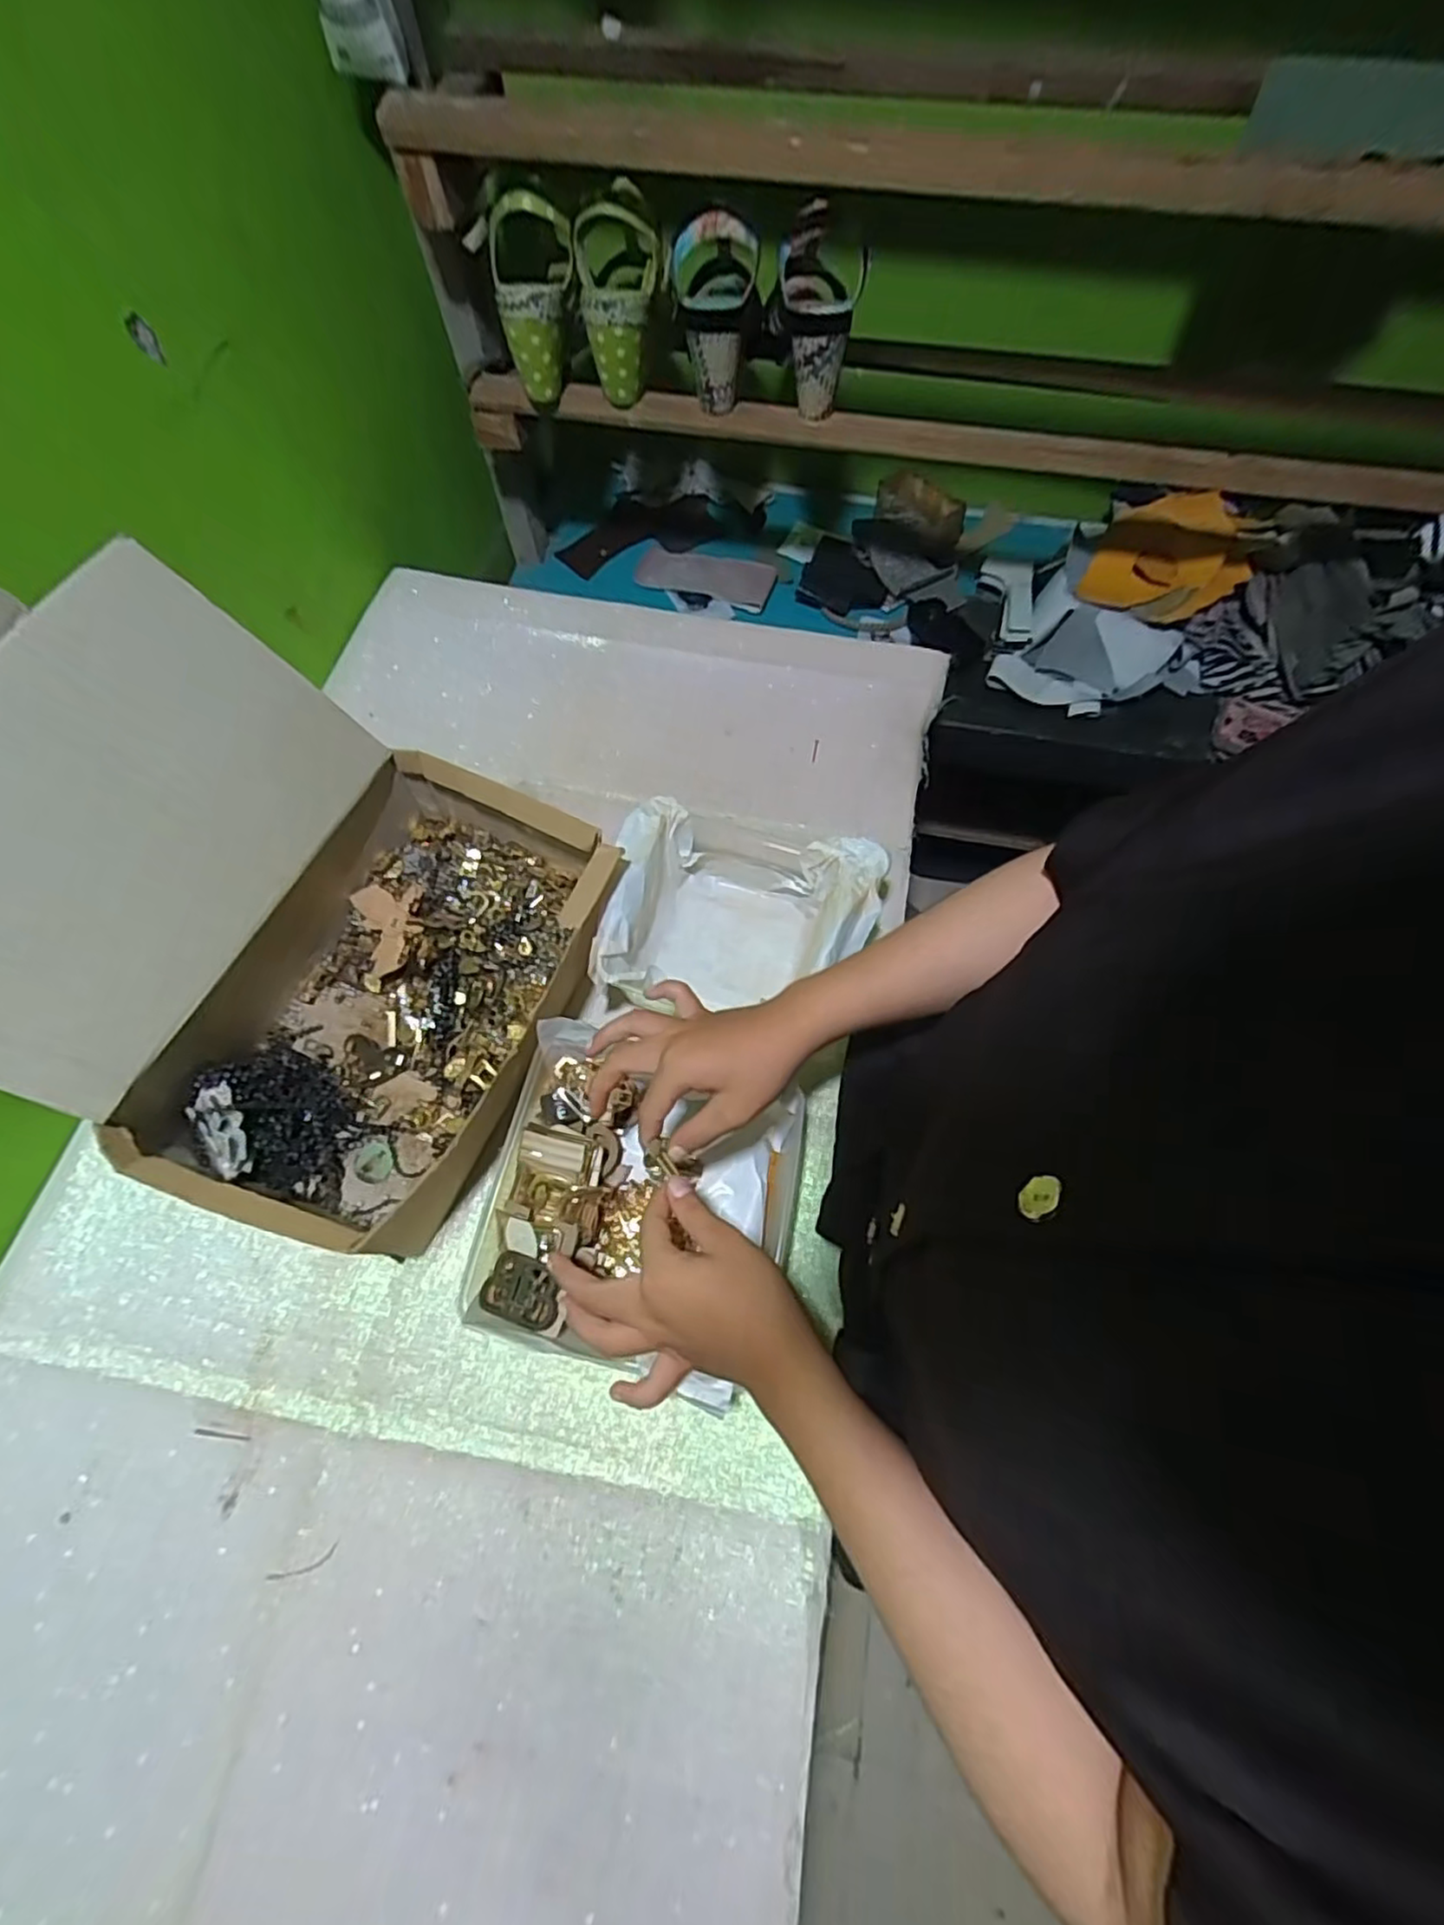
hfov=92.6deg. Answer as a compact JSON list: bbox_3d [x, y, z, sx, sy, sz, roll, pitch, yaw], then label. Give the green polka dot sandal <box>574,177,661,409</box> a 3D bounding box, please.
[{"bbox_3d":[-0.093,-0.622,0.651,0.079,0.141,0.078,-8,66,-4],"label":"green polka dot sandal"}]

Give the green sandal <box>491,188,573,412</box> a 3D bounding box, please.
[{"bbox_3d":[-0.171,-0.620,0.651,0.074,0.146,0.073,-8,66,-4],"label":"green sandal"}]

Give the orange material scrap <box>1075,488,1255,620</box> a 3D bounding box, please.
[{"bbox_3d":[0.541,-0.488,0.845,0.168,0.055,0.144,19,89,13],"label":"orange material scrap"}]

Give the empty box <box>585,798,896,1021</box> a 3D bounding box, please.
[{"bbox_3d":[0.016,-0.037,0.565,0.209,0.078,0.164,8,66,4],"label":"empty box"}]

